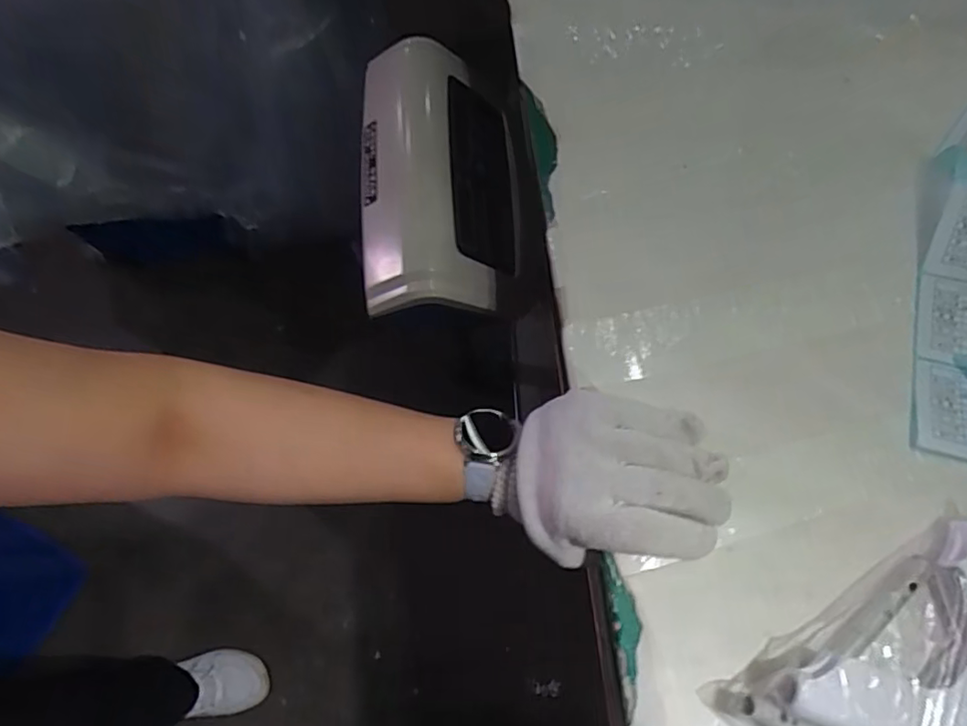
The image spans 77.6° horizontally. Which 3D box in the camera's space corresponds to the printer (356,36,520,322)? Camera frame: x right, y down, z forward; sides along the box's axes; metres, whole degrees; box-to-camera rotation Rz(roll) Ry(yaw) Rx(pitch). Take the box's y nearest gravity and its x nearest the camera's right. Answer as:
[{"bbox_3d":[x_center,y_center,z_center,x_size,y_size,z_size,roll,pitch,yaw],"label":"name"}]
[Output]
[{"bbox_3d":[-0.040,-0.160,0.545,0.135,0.074,0.243,-1,73,1],"label":"printer"}]

